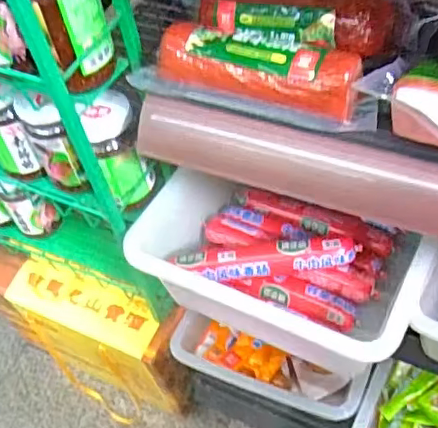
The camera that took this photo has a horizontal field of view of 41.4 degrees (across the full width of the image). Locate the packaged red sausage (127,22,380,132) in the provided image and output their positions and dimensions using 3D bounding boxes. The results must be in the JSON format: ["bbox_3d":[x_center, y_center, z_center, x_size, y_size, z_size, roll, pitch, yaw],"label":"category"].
[{"bbox_3d":[0.023,-0.099,0.405,0.177,0.040,0.040,16,56,19],"label":"packaged red sausage"}]

